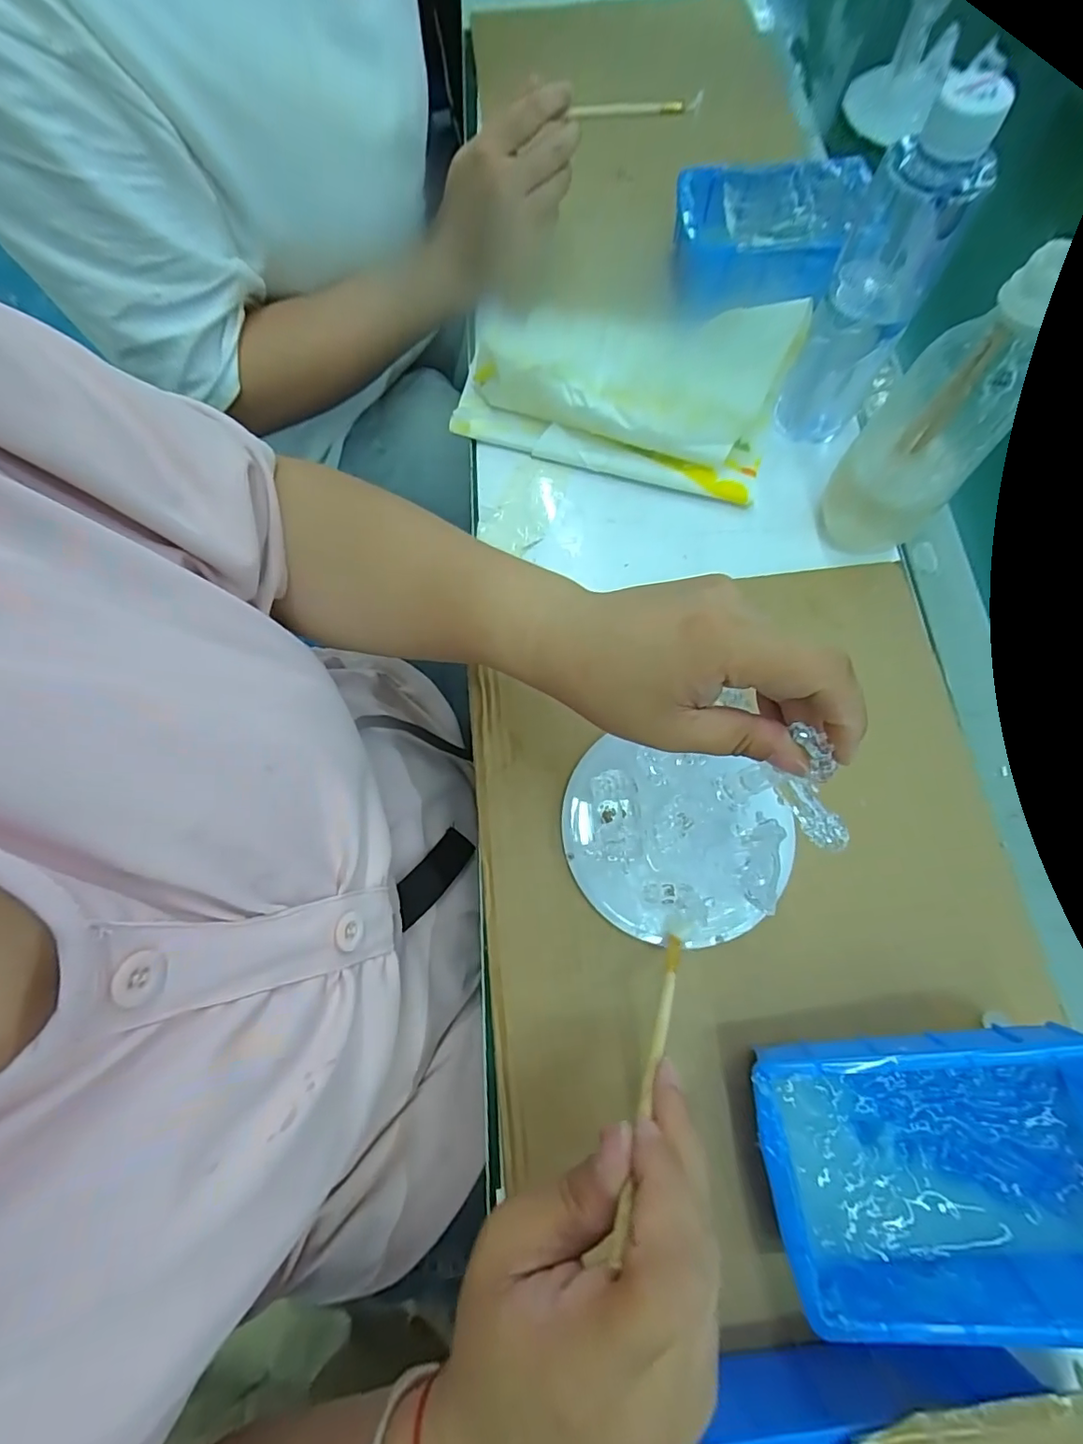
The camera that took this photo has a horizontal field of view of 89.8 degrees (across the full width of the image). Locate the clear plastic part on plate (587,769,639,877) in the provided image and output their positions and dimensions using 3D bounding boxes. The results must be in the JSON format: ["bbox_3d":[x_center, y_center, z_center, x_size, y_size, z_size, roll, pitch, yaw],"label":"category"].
[{"bbox_3d":[0.041,0.054,0.310,0.027,0.004,0.051,3,85,13],"label":"clear plastic part on plate"}]

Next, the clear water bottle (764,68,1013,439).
[{"bbox_3d":[0.202,-0.263,0.328,0.054,0.172,0.059,27,75,10],"label":"clear water bottle"}]

